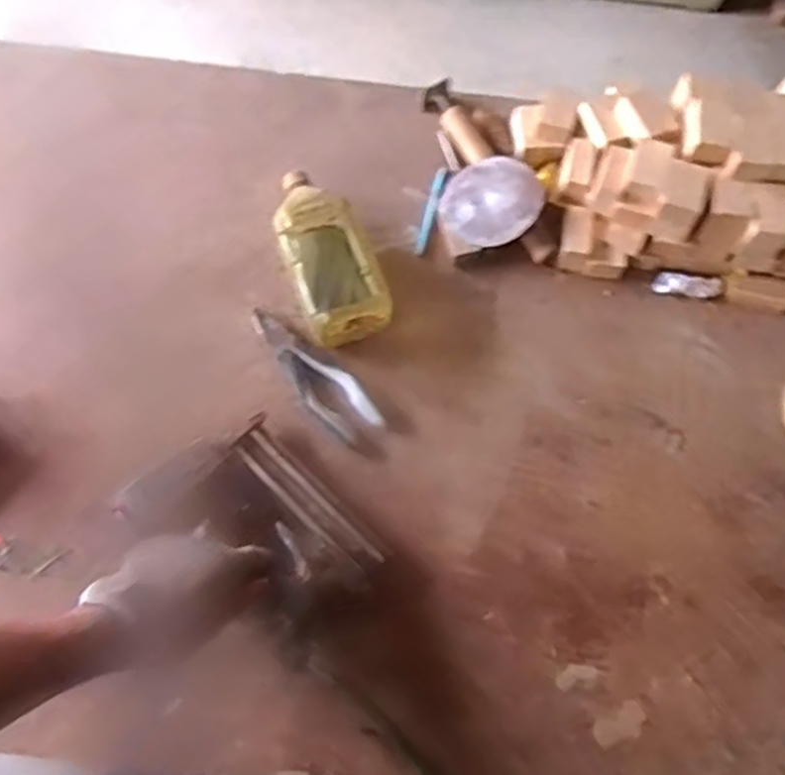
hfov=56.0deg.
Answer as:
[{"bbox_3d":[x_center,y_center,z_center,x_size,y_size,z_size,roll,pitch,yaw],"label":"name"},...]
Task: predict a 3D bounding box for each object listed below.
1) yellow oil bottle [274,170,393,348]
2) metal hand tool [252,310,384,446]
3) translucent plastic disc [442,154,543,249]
[{"bbox_3d":[-0.076,-0.152,0.831,0.088,0.074,0.207,-19,71,-10],"label":"yellow oil bottle"},{"bbox_3d":[-0.088,-0.018,0.809,0.058,0.013,0.185,-40,76,-16],"label":"metal hand tool"},{"bbox_3d":[0.115,-0.221,0.872,0.113,0.014,0.113,-4,76,16],"label":"translucent plastic disc"}]

